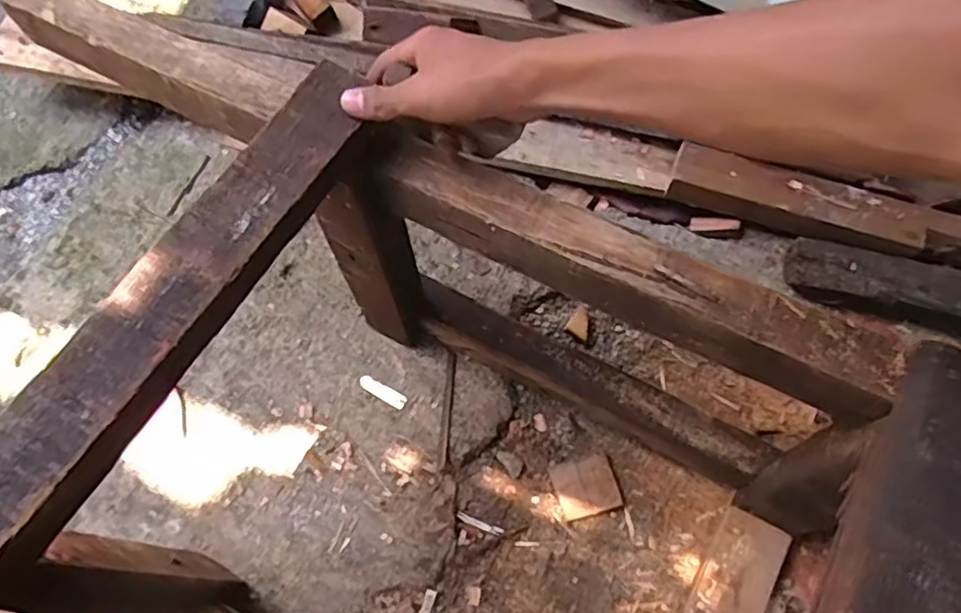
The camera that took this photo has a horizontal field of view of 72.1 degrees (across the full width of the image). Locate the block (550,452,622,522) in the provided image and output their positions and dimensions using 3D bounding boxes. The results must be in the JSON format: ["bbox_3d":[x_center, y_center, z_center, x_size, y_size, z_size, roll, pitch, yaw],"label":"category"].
[{"bbox_3d":[0.114,0.194,0.718,0.064,0.020,0.063,-12,64,-4],"label":"block"}]

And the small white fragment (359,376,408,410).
[{"bbox_3d":[-0.110,0.095,0.739,0.057,0.004,0.016,29,79,11],"label":"small white fragment"}]

